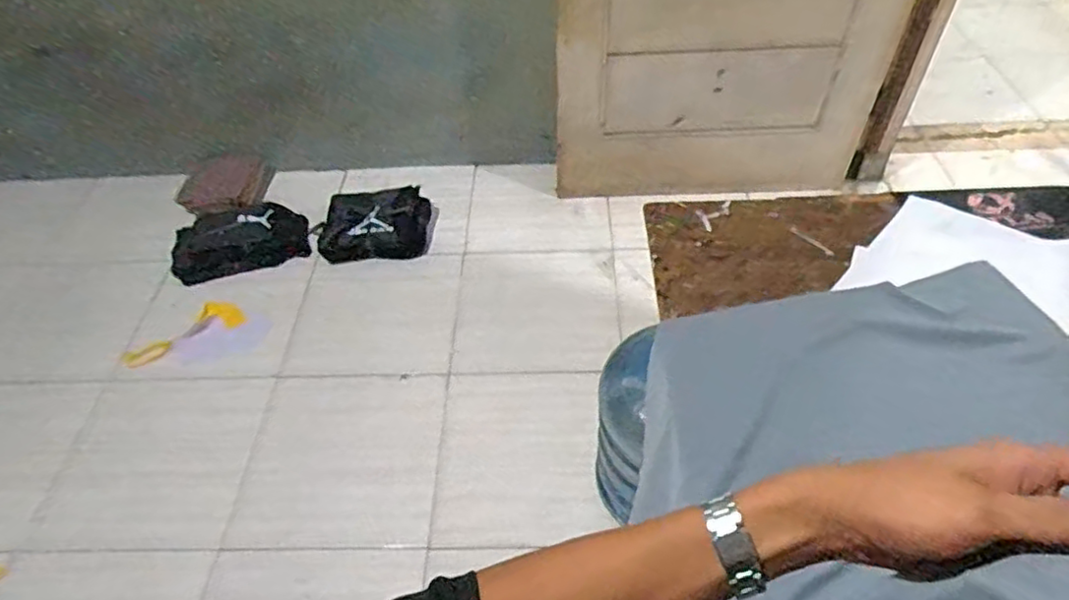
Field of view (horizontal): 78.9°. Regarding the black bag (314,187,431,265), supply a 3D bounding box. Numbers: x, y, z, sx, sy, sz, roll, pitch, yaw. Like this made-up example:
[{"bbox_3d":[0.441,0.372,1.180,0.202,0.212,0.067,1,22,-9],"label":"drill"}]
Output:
[{"bbox_3d":[-0.405,-0.195,1.668,0.300,0.102,0.164,-15,49,-10],"label":"black bag"}]

